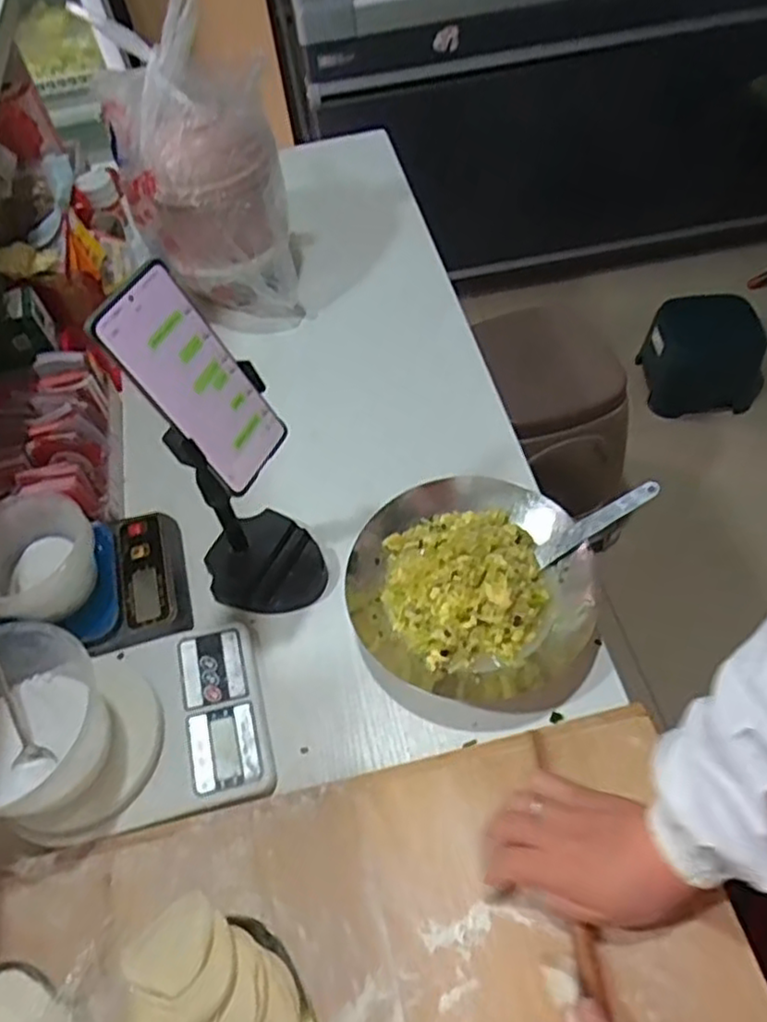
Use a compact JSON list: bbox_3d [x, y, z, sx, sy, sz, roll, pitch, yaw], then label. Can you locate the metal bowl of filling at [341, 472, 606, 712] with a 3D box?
[{"bbox_3d":[0.078,0.068,0.654,0.225,0.079,0.216,-3,55,4],"label":"metal bowl of filling"}]

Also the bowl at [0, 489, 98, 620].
[{"bbox_3d":[-0.326,0.047,0.656,0.115,0.081,0.110,-2,56,3],"label":"bowl"}]

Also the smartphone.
[{"bbox_3d":[-0.129,-0.090,0.494,0.009,0.162,0.076,3,52,40],"label":"smartphone"}]

